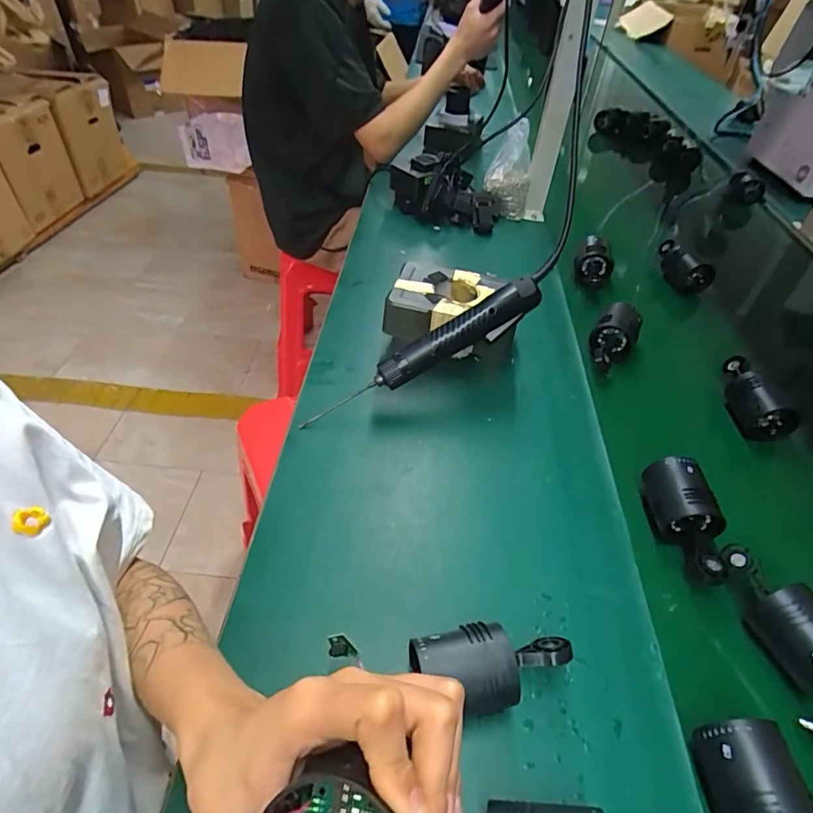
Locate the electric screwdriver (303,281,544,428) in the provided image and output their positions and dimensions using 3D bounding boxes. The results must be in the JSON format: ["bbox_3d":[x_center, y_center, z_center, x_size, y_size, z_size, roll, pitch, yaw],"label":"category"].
[{"bbox_3d":[0.019,-0.057,0.546,0.284,0.041,0.035,-30,52,-1],"label":"electric screwdriver"}]

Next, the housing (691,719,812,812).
[{"bbox_3d":[0.225,0.264,0.311,0.048,0.053,0.120,-2,58,-9],"label":"housing"}]

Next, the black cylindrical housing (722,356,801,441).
[{"bbox_3d":[0.421,-0.009,0.617,0.059,0.052,0.115,1,45,-6],"label":"black cylindrical housing"}]

